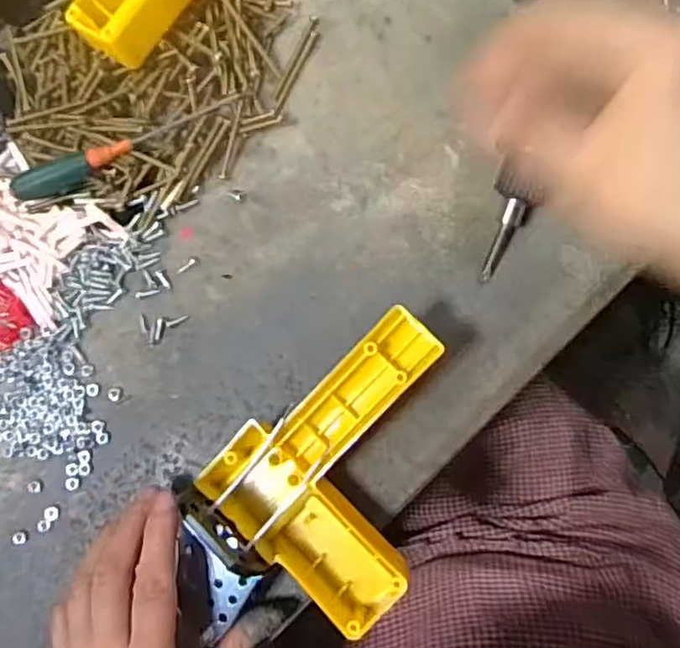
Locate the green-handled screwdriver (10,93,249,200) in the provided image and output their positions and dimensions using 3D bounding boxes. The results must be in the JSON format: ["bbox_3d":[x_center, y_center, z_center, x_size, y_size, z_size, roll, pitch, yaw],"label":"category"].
[{"bbox_3d":[-0.125,-0.108,0.382,0.144,0.016,0.018,-24,81,3],"label":"green-handled screwdriver"}]

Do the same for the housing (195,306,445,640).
[{"bbox_3d":[0.011,0.072,0.342,0.113,0.046,0.143,41,89,9],"label":"housing"}]

